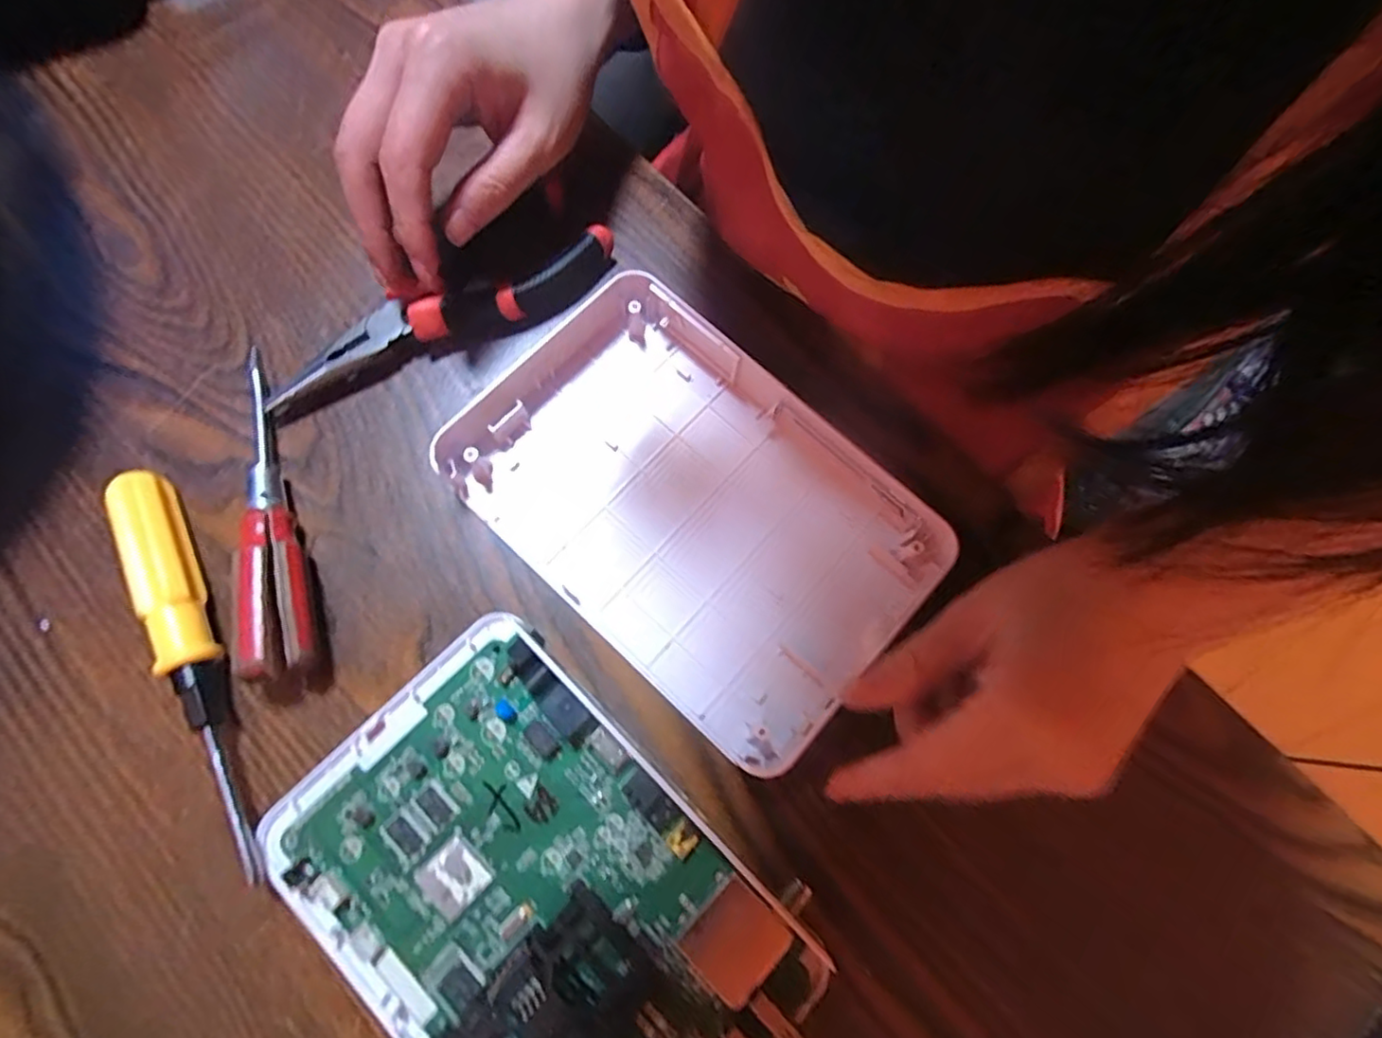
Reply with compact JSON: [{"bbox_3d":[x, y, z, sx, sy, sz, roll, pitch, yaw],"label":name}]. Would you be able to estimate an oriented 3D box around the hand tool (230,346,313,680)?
[{"bbox_3d":[-0.166,-0.008,0.247,0.026,0.022,0.134,-10,75,-5],"label":"hand tool"}]

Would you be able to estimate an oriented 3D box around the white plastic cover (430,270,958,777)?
[{"bbox_3d":[-0.003,-0.008,0.253,0.188,0.023,0.120,42,77,9],"label":"white plastic cover"}]

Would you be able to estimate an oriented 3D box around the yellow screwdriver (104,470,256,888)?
[{"bbox_3d":[-0.182,0.052,0.230,0.018,0.020,0.152,-24,76,-8],"label":"yellow screwdriver"}]

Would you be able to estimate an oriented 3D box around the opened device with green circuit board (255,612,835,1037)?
[{"bbox_3d":[-0.051,0.129,0.213,0.174,0.024,0.118,41,77,9],"label":"opened device with green circuit board"}]

